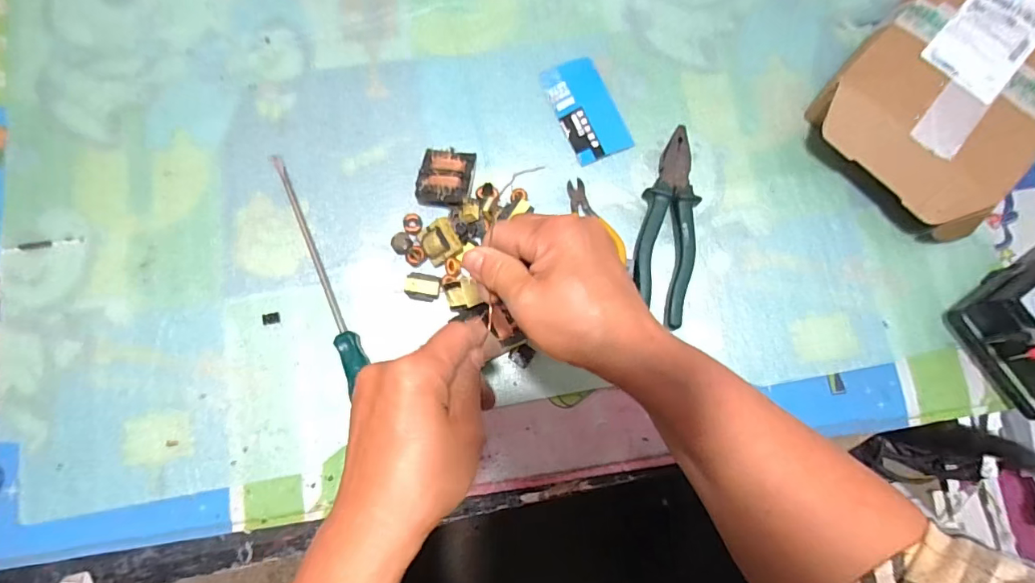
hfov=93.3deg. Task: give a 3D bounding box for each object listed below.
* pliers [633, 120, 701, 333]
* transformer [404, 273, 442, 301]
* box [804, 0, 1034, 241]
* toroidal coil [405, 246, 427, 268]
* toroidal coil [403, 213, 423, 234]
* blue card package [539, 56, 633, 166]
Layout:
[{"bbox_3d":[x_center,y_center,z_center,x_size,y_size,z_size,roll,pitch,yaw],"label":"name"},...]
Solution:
[{"bbox_3d":[0.145,-0.064,0.468,0.050,0.018,0.188,12,80,2],"label":"pliers"},{"bbox_3d":[-0.088,-0.003,0.459,0.032,0.016,0.023,9,80,1],"label":"transformer"},{"bbox_3d":[0.440,-0.214,0.475,0.191,0.066,0.322,40,79,7],"label":"box"},{"bbox_3d":[-0.096,-0.033,0.468,0.019,0.011,0.019,0,80,0],"label":"toroidal coil"},{"bbox_3d":[-0.101,-0.065,0.475,0.019,0.008,0.022,-17,80,-4],"label":"toroidal coil"},{"bbox_3d":[0.070,-0.186,0.496,0.059,0.006,0.110,-22,81,-4],"label":"blue card package"}]

